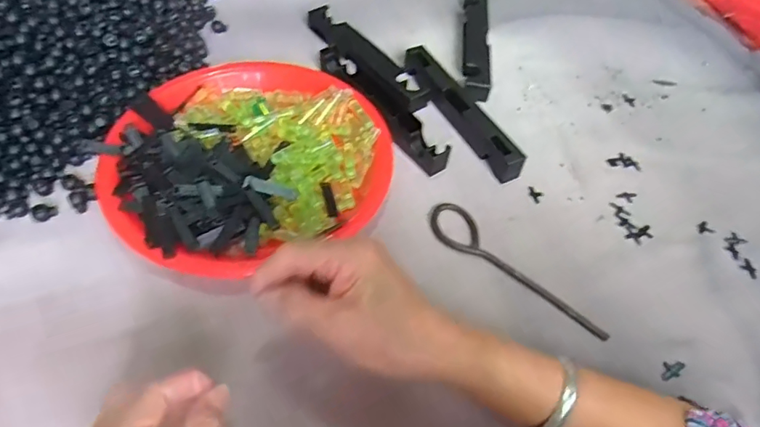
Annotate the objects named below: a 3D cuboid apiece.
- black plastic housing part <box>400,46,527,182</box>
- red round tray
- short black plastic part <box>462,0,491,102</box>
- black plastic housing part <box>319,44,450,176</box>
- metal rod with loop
[{"bbox_3d":[0.084,-0.110,0.526,0.023,0.032,0.189,-22,58,-20],"label":"black plastic housing part"},{"bbox_3d":[-0.125,-0.061,0.473,0.249,0.034,0.234,2,53,-3],"label":"red round tray"},{"bbox_3d":[0.117,-0.208,0.604,0.029,0.021,0.194,7,53,0],"label":"short black plastic part"},{"bbox_3d":[0.000,-0.115,0.524,0.032,0.022,0.192,-30,61,-24],"label":"black plastic housing part"},{"bbox_3d":[0.114,0.047,0.429,0.178,0.005,0.041,38,59,22],"label":"metal rod with loop"}]

